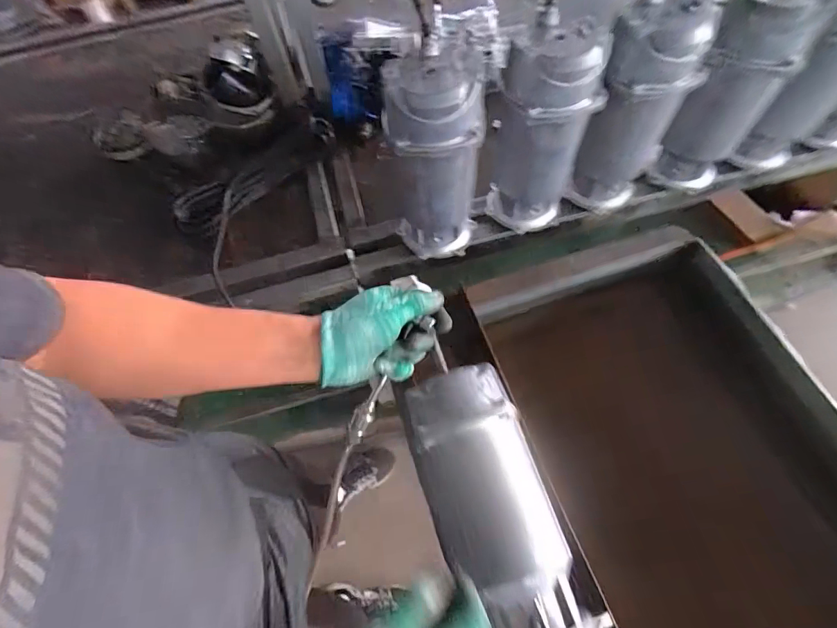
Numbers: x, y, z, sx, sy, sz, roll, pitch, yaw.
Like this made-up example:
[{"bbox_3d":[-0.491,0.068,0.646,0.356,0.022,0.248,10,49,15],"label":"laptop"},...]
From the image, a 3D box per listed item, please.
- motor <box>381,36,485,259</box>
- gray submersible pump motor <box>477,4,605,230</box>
[{"bbox_3d":[0.025,-0.213,0.608,0.127,0.297,0.105,1,62,4],"label":"motor"},{"bbox_3d":[0.180,-0.265,0.625,0.139,0.293,0.116,3,62,6],"label":"gray submersible pump motor"}]

